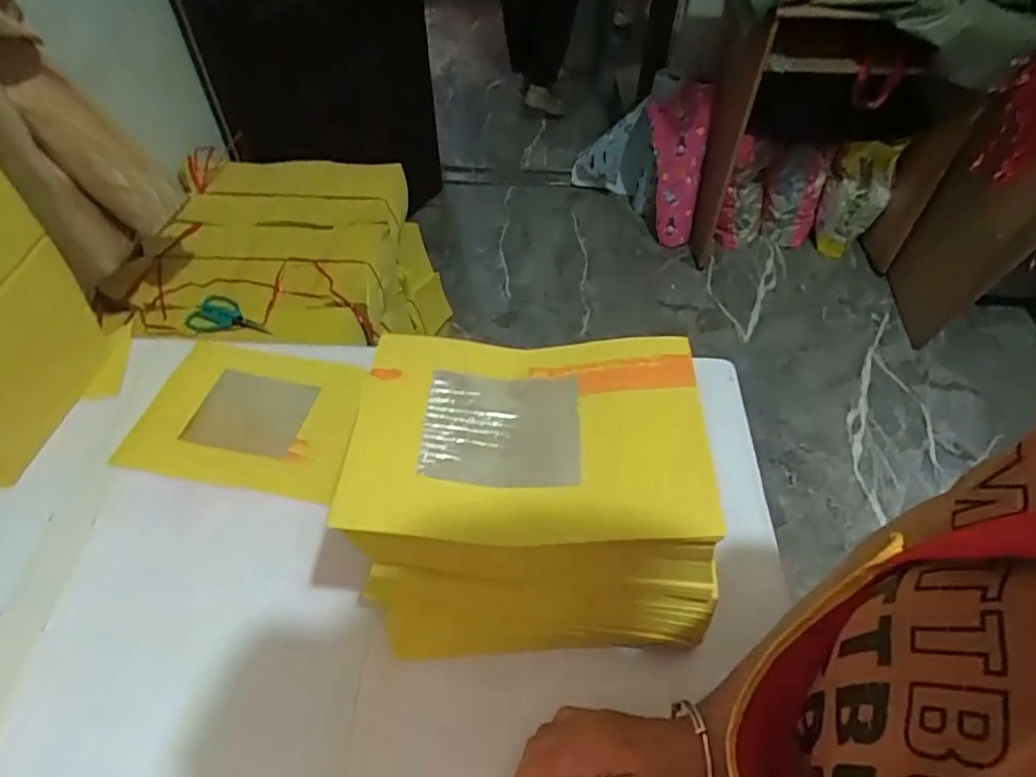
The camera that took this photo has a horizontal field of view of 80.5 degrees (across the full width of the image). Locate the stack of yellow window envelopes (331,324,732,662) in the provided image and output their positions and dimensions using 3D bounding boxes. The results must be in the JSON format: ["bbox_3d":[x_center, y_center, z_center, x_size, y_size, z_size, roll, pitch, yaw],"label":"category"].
[{"bbox_3d":[0.010,0.078,0.440,0.221,0.147,0.177,-1,51,-1],"label":"stack of yellow window envelopes"}]

